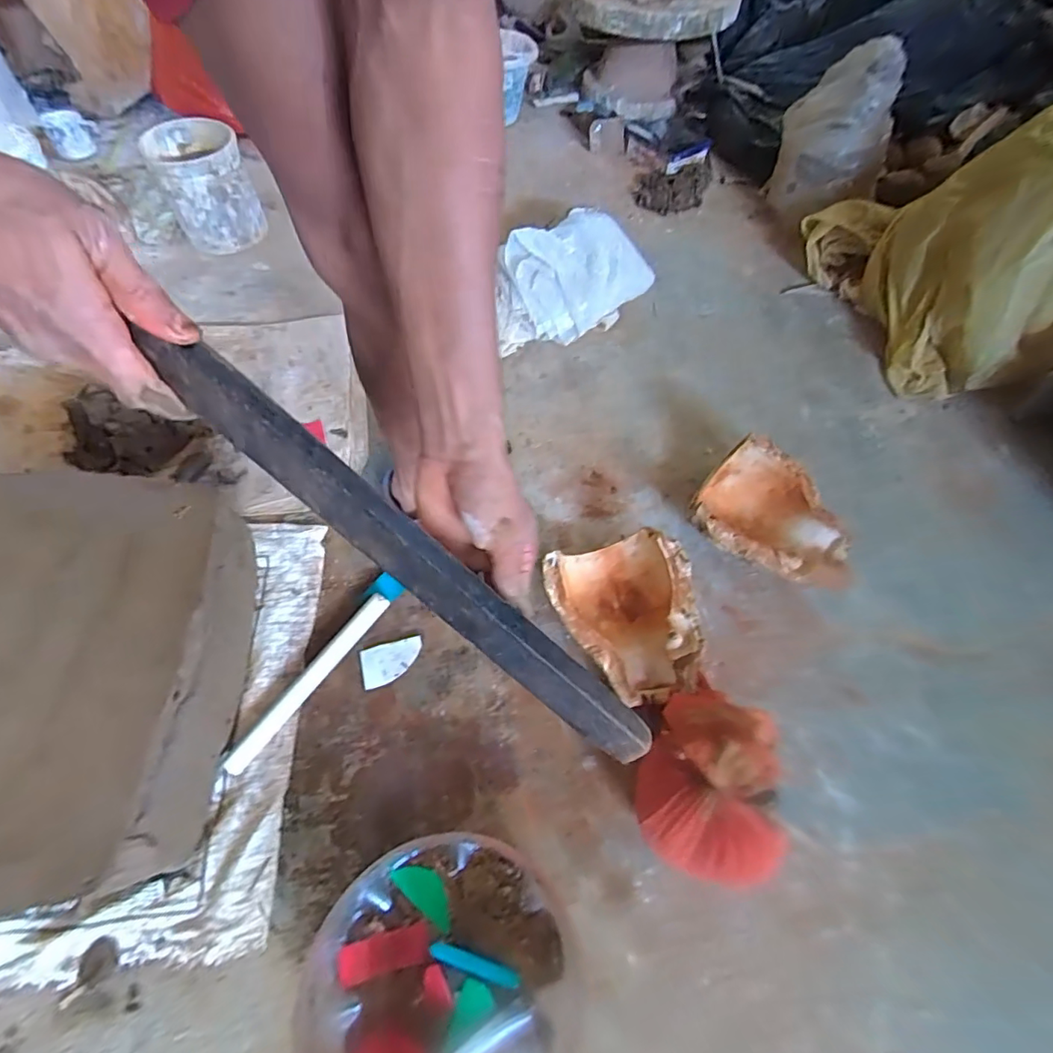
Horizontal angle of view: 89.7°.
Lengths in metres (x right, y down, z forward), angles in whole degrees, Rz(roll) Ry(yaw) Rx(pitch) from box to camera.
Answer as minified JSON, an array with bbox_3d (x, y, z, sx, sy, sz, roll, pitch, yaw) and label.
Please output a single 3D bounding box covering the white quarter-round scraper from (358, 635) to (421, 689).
[{"bbox_3d":[-0.182,0.181,0.715,0.082,0.004,0.052,-16,62,-13],"label":"white quarter-round scraper"}]

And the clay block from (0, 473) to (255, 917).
[{"bbox_3d":[-0.526,0.153,0.567,0.358,0.176,0.411,0,60,-3],"label":"clay block"}]

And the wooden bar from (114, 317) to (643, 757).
[{"bbox_3d":[-0.066,0.021,0.335,0.378,0.021,0.033,42,63,-8],"label":"wooden bar"}]

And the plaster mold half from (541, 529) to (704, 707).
[{"bbox_3d":[0.132,0.121,0.719,0.187,0.088,0.223,-15,62,-11],"label":"plaster mold half"}]

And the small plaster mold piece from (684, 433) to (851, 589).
[{"bbox_3d":[0.354,0.012,0.787,0.199,0.097,0.242,-38,68,-22],"label":"small plaster mold piece"}]

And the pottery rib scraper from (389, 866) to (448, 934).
[{"bbox_3d":[-0.107,0.390,0.565,0.078,0.005,0.034,40,65,17],"label":"pottery rib scraper"}]

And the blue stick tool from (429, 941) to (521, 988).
[{"bbox_3d":[-0.052,0.442,0.535,0.094,0.007,0.014,16,60,5],"label":"blue stick tool"}]

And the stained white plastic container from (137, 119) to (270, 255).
[{"bbox_3d":[-0.670,-0.702,1.099,0.169,0.179,0.183,-30,65,-18],"label":"stained white plastic container"}]

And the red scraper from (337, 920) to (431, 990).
[{"bbox_3d":[-0.144,0.434,0.538,0.088,0.004,0.033,-12,61,-11],"label":"red scraper"}]

